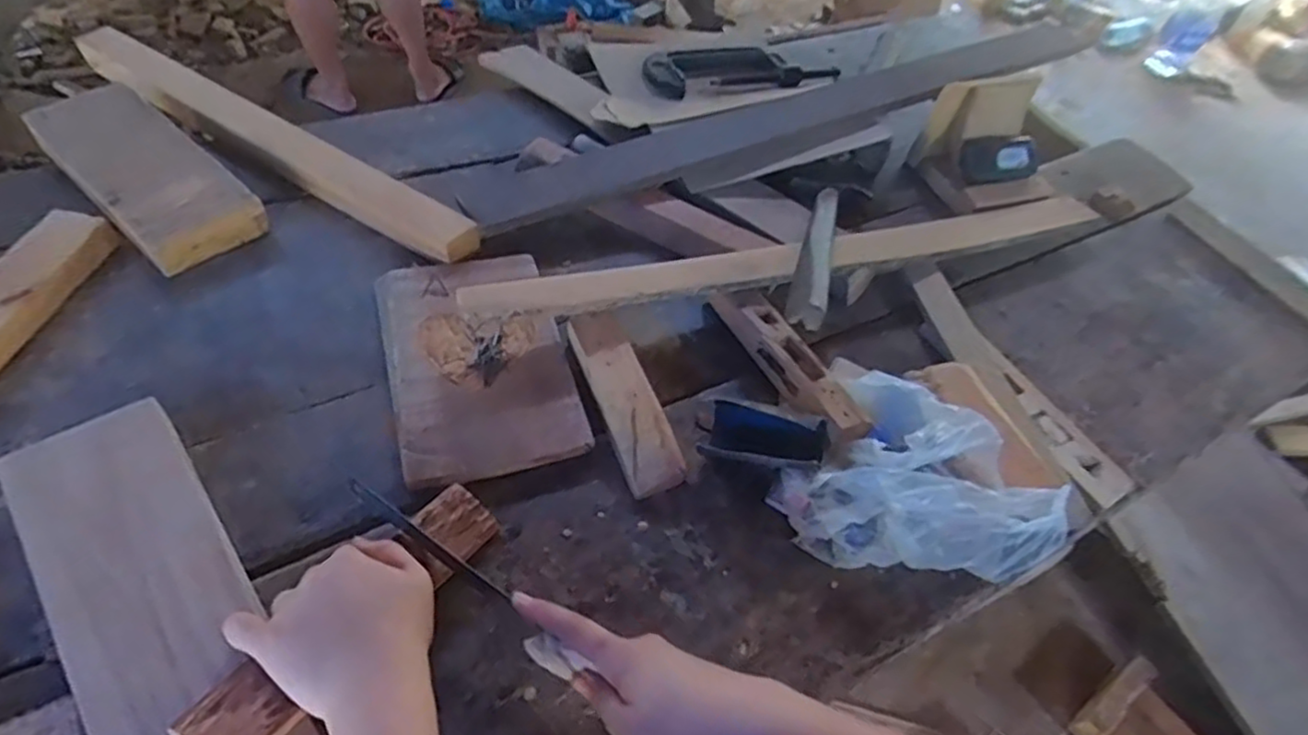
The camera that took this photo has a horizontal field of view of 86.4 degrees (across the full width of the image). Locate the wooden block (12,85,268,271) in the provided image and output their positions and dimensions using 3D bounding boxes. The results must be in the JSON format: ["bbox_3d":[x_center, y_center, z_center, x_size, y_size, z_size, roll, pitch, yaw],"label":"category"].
[{"bbox_3d":[-0.510,-0.196,0.695,0.275,0.047,0.116,37,55,23],"label":"wooden block"}]

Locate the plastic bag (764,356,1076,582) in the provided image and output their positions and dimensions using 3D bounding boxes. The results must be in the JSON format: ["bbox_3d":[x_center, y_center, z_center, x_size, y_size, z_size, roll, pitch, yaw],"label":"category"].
[{"bbox_3d":[0.210,0.094,0.551,0.196,0.080,0.149,32,53,17],"label":"plastic bag"}]

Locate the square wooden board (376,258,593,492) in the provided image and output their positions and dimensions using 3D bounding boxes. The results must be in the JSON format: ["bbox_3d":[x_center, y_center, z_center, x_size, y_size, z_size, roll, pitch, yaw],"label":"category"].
[{"bbox_3d":[-0.154,-0.011,0.608,0.148,0.014,0.231,-13,55,-16],"label":"square wooden board"}]

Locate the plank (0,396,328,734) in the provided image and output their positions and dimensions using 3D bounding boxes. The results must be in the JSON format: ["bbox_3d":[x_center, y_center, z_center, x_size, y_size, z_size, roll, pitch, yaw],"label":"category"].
[{"bbox_3d":[-0.277,0.197,0.420,0.101,0.023,0.427,-28,63,-31],"label":"plank"}]

